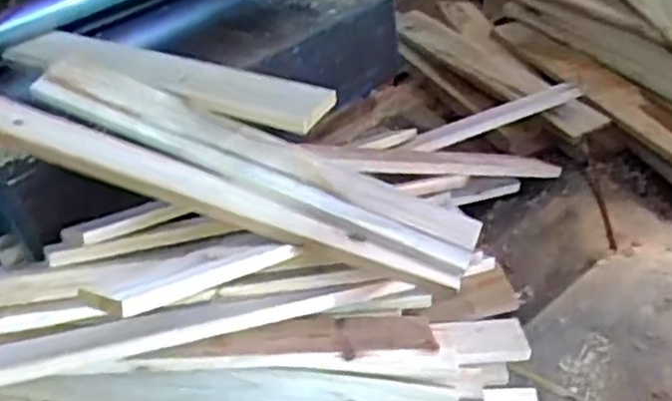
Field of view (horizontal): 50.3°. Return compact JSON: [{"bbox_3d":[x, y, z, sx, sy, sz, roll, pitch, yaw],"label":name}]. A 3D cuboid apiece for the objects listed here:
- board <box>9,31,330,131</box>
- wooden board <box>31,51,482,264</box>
[{"bbox_3d":[-0.192,-0.141,0.794,0.413,0.025,0.060,16,61,25],"label":"board"},{"bbox_3d":[-0.083,-0.047,0.733,0.468,0.024,0.061,22,45,5],"label":"wooden board"}]

